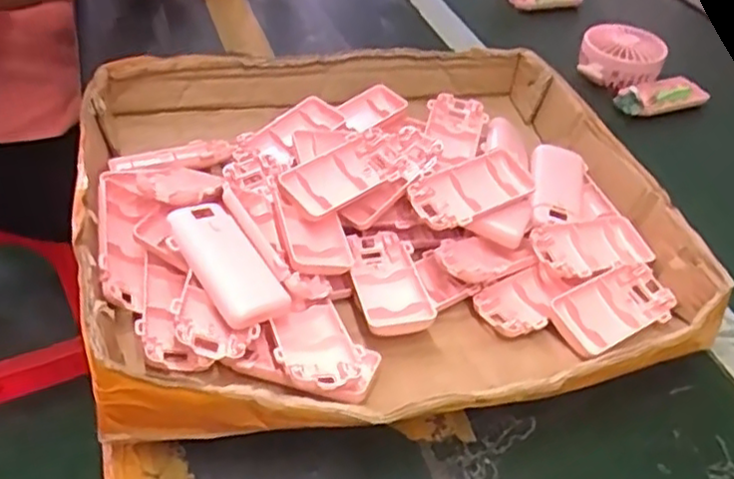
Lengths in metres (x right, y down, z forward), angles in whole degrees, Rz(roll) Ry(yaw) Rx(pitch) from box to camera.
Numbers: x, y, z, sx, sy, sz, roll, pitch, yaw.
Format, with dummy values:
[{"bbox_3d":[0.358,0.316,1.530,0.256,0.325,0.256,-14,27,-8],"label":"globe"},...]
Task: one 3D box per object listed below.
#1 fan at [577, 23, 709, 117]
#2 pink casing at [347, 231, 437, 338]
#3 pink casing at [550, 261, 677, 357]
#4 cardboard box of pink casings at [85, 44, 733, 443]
[{"bbox_3d":[0.284,-0.182,0.717,0.103,0.046,0.122,-15,46,-21],"label":"fan"},{"bbox_3d":[0.014,0.028,0.467,0.046,0.013,0.093,-6,43,-12],"label":"pink casing"},{"bbox_3d":[0.170,0.046,0.465,0.094,0.018,0.046,-20,48,-25],"label":"pink casing"},{"bbox_3d":[0.011,-0.020,0.511,0.406,0.093,0.365,-8,44,-15],"label":"cardboard box of pink casings"}]

